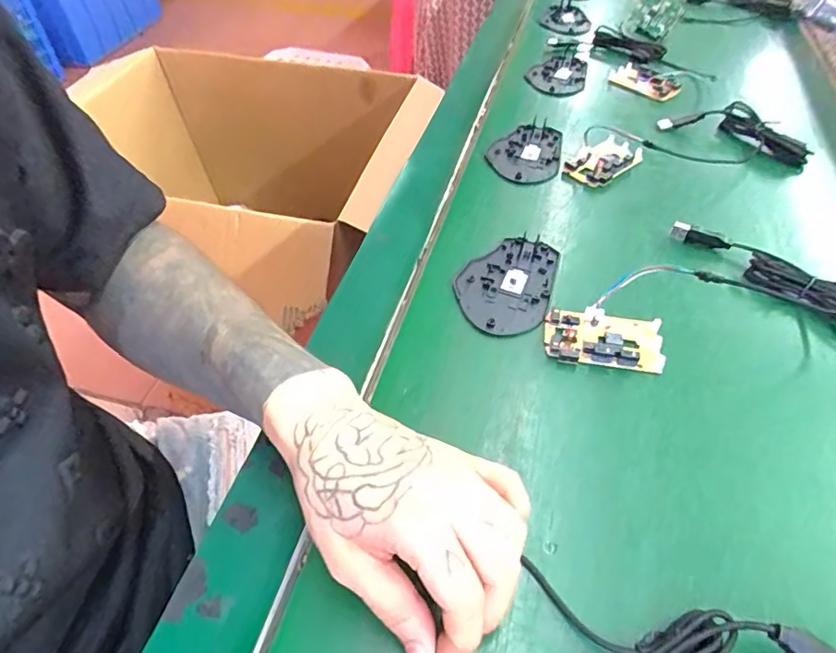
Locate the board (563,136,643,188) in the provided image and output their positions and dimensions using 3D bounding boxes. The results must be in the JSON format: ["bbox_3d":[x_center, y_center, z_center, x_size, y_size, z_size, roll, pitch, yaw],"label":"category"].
[{"bbox_3d":[0.183,-0.168,0.531,0.078,0.015,0.047,-29,55,-25],"label":"board"}]

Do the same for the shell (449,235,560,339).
[{"bbox_3d":[0.070,-0.035,0.417,0.069,0.005,0.108,18,50,15],"label":"shell"}]

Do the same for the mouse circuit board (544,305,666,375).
[{"bbox_3d":[0.131,0.008,0.377,0.078,0.010,0.045,7,48,5],"label":"mouse circuit board"}]

